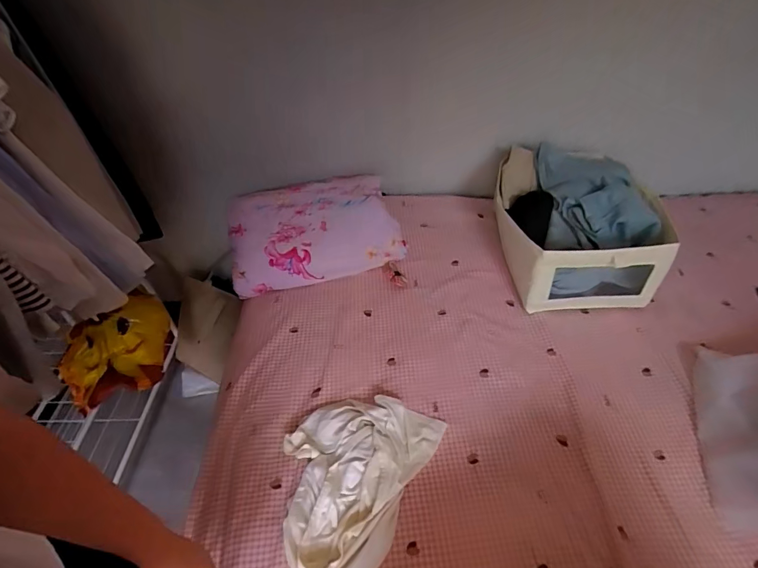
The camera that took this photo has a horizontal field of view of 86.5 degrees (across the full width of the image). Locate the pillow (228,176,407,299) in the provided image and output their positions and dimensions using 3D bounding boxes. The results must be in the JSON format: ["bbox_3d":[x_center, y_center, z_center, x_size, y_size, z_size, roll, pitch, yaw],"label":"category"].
[{"bbox_3d":[-0.168,-0.147,0.971,0.387,0.109,0.297,-14,49,-14],"label":"pillow"}]

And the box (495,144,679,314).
[{"bbox_3d":[0.450,-0.138,0.933,0.330,0.177,0.388,0,47,-2],"label":"box"}]

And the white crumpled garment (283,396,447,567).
[{"bbox_3d":[-0.051,0.290,0.625,0.205,0.033,0.282,23,50,19],"label":"white crumpled garment"}]

